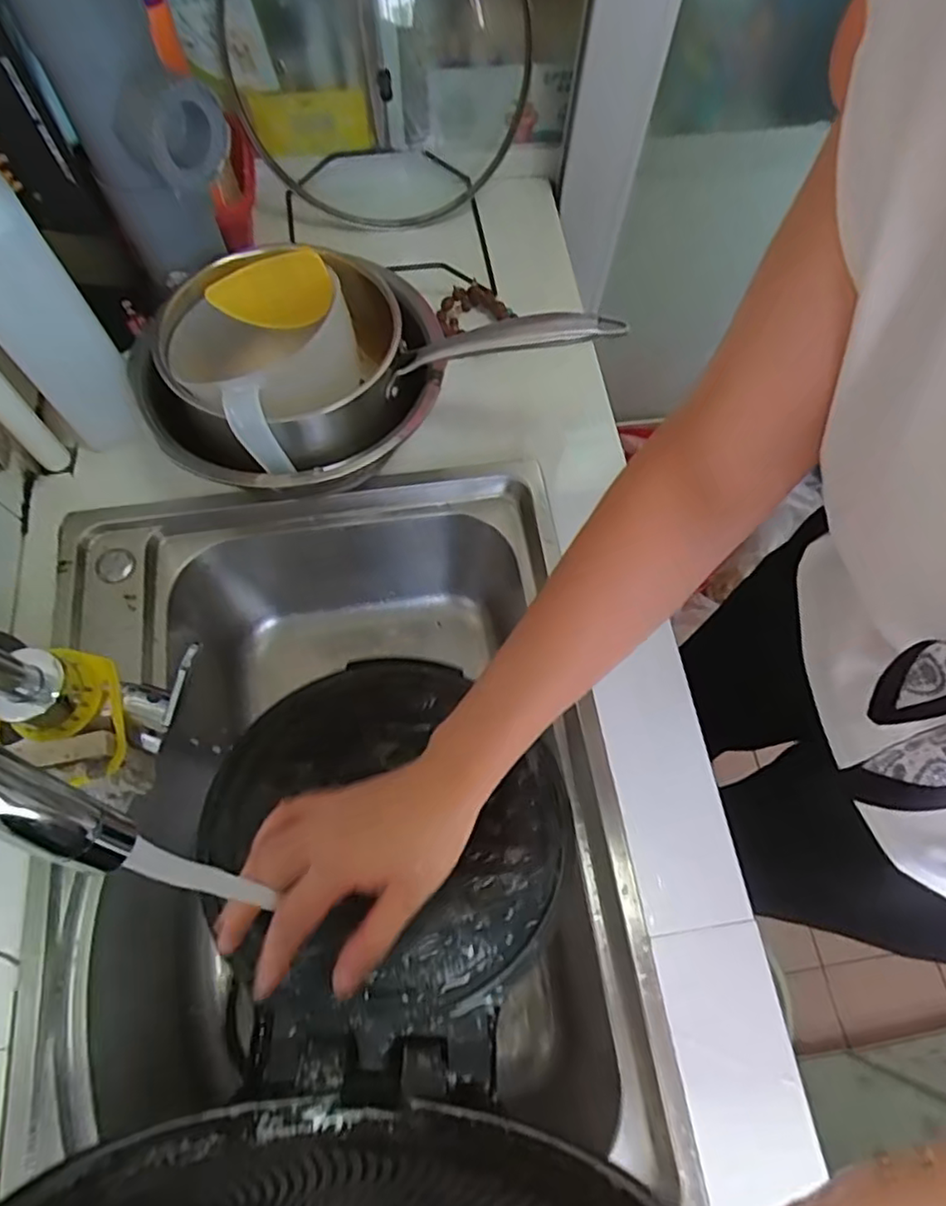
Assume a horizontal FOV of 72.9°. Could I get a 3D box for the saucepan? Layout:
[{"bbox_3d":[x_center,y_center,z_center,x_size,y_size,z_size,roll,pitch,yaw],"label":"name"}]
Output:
[{"bbox_3d":[-0.087,-0.199,0.517,0.366,0.101,0.219,-2,68,-3],"label":"saucepan"}]

